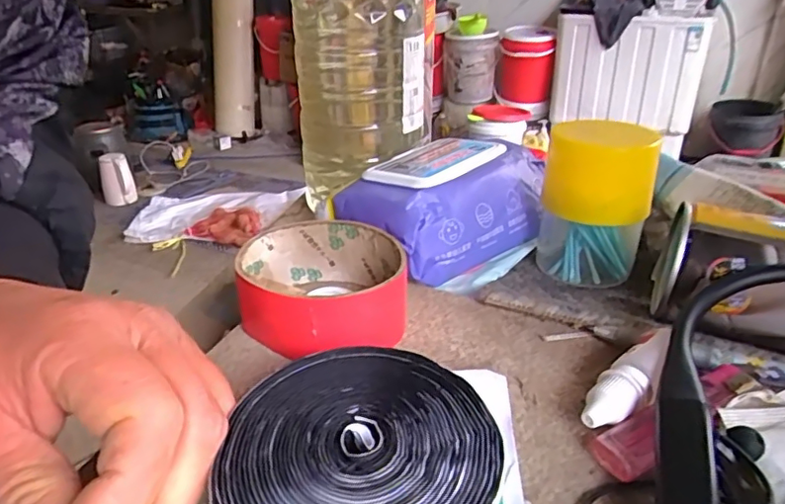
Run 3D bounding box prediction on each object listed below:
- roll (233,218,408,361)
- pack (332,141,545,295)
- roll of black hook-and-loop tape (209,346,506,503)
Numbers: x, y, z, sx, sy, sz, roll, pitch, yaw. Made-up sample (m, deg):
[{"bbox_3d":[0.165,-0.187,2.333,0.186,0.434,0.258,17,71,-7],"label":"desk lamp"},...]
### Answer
[{"bbox_3d":[-0.034,0.019,0.291,0.080,0.043,0.077,0,28,0],"label":"roll"},{"bbox_3d":[0.038,-0.029,0.372,0.132,0.058,0.098,-19,33,-32],"label":"pack"},{"bbox_3d":[-0.010,0.073,0.197,0.090,0.023,0.095,0,28,0],"label":"roll of black hook-and-loop tape"}]

